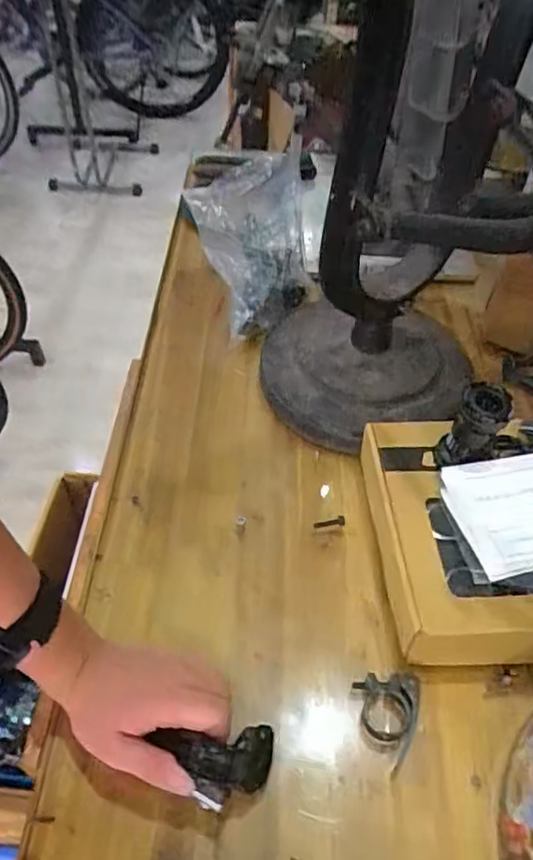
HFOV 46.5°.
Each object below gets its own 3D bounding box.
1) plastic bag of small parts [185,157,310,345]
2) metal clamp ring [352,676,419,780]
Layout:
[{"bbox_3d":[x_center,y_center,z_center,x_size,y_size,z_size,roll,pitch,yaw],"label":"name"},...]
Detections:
[{"bbox_3d":[-0.015,-0.234,0.767,0.138,0.128,0.169,-7,50,-8],"label":"plastic bag of small parts"},{"bbox_3d":[0.096,0.224,0.481,0.050,0.018,0.069,3,49,1],"label":"metal clamp ring"}]

